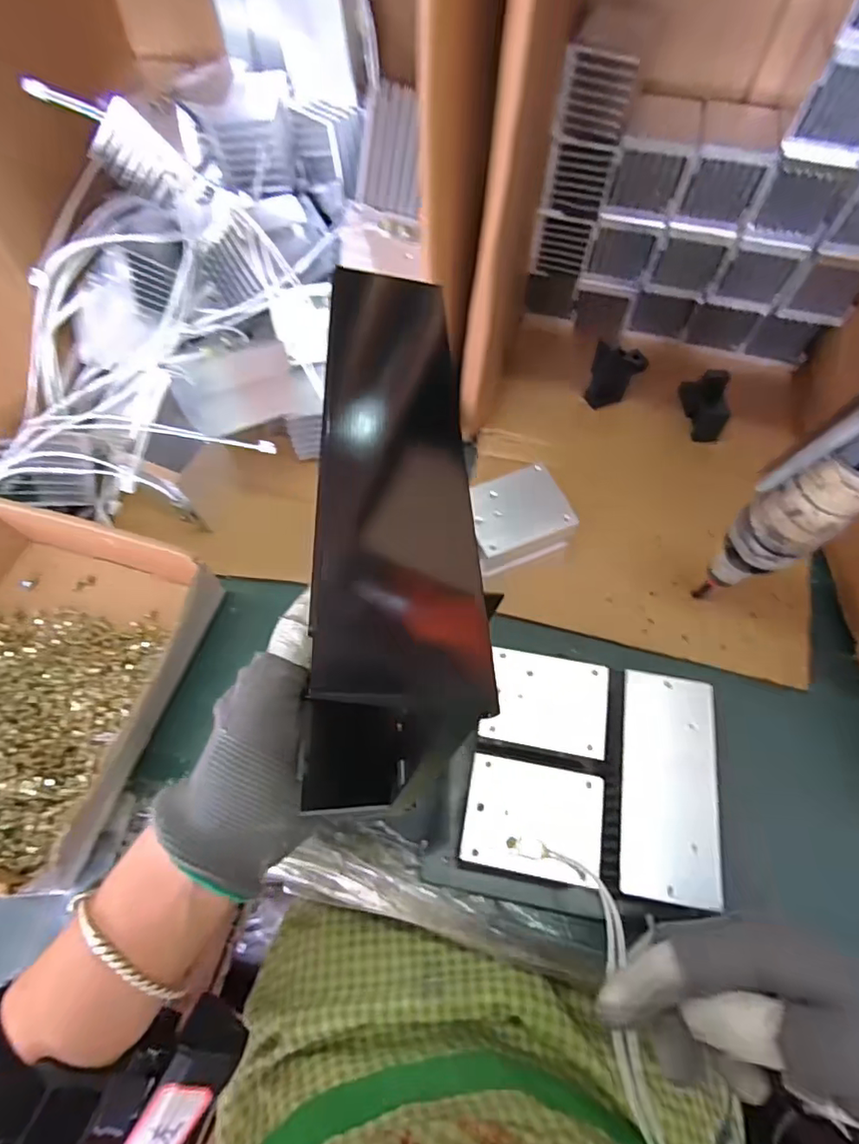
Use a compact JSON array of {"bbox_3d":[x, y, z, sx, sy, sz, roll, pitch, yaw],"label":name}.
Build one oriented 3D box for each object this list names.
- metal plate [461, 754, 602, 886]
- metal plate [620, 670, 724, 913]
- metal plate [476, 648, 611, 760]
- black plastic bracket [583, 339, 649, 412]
[{"bbox_3d":[0.056,0.131,0.300,0.071,0.004,0.054,10,63,5],"label":"metal plate"},{"bbox_3d":[0.133,0.114,0.308,0.052,0.004,0.117,9,63,5],"label":"metal plate"},{"bbox_3d":[0.069,0.076,0.331,0.069,0.004,0.056,10,63,5],"label":"metal plate"},{"bbox_3d":[0.163,-0.174,0.491,0.049,0.051,0.023,-19,64,-10],"label":"black plastic bracket"}]

